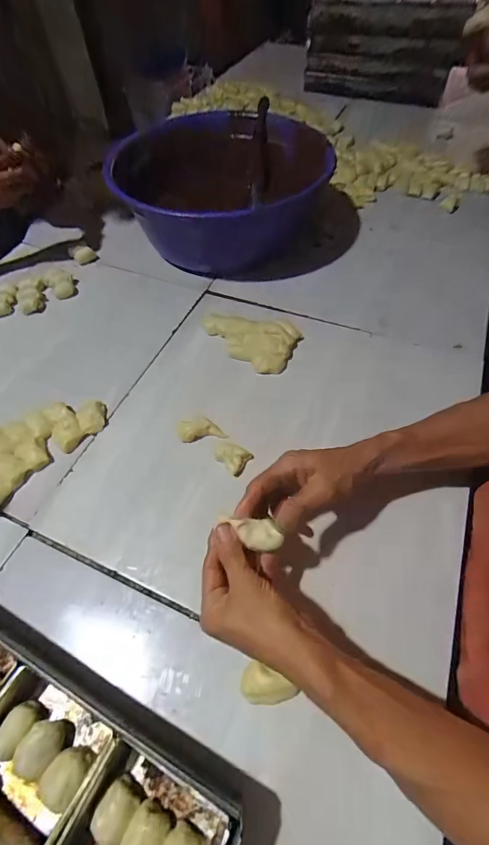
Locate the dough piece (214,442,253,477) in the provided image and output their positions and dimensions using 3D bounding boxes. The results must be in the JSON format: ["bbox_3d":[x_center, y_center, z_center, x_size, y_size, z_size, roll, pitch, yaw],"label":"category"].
[{"bbox_3d":[-0.017,0.045,0.483,0.043,0.019,0.035,29,62,19],"label":"dough piece"}]

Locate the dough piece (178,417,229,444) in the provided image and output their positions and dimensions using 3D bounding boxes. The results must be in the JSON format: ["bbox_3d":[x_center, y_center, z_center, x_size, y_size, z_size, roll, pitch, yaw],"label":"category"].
[{"bbox_3d":[-0.060,0.009,0.510,0.066,0.022,0.030,-7,57,-3],"label":"dough piece"}]

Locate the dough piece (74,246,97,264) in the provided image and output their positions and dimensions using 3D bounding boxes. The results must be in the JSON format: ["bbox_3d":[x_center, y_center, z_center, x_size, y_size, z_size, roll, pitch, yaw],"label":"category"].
[{"bbox_3d":[-0.333,-0.350,0.754,0.041,0.026,0.020,-25,60,-14],"label":"dough piece"}]

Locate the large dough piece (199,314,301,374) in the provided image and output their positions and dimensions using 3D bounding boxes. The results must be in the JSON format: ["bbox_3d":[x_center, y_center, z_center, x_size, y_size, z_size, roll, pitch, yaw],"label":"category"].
[{"bbox_3d":[0.006,-0.147,0.606,0.163,0.022,0.098,25,61,17],"label":"large dough piece"}]

